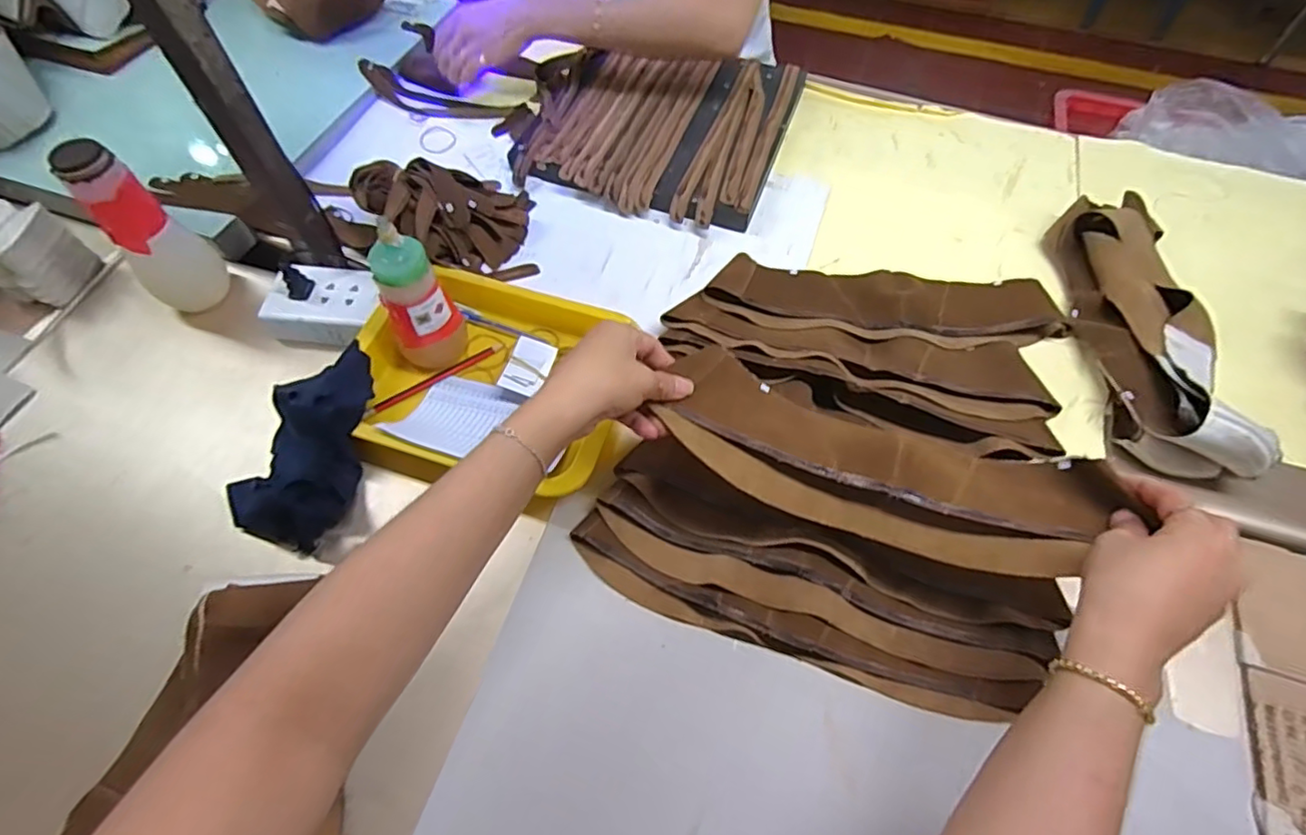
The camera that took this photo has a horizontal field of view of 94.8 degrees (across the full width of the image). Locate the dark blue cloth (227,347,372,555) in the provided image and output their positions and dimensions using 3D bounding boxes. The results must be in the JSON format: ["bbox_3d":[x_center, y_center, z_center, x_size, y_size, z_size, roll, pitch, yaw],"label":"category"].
[{"bbox_3d":[-0.303,0.019,0.518,0.099,0.048,0.181,2,63,-1],"label":"dark blue cloth"}]

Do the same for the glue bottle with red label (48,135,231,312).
[{"bbox_3d":[-0.477,-0.177,0.558,0.059,0.182,0.065,35,65,17],"label":"glue bottle with red label"}]

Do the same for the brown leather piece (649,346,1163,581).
[{"bbox_3d":[0.161,0.032,0.437,0.308,0.049,0.100,18,64,8],"label":"brown leather piece"}]

